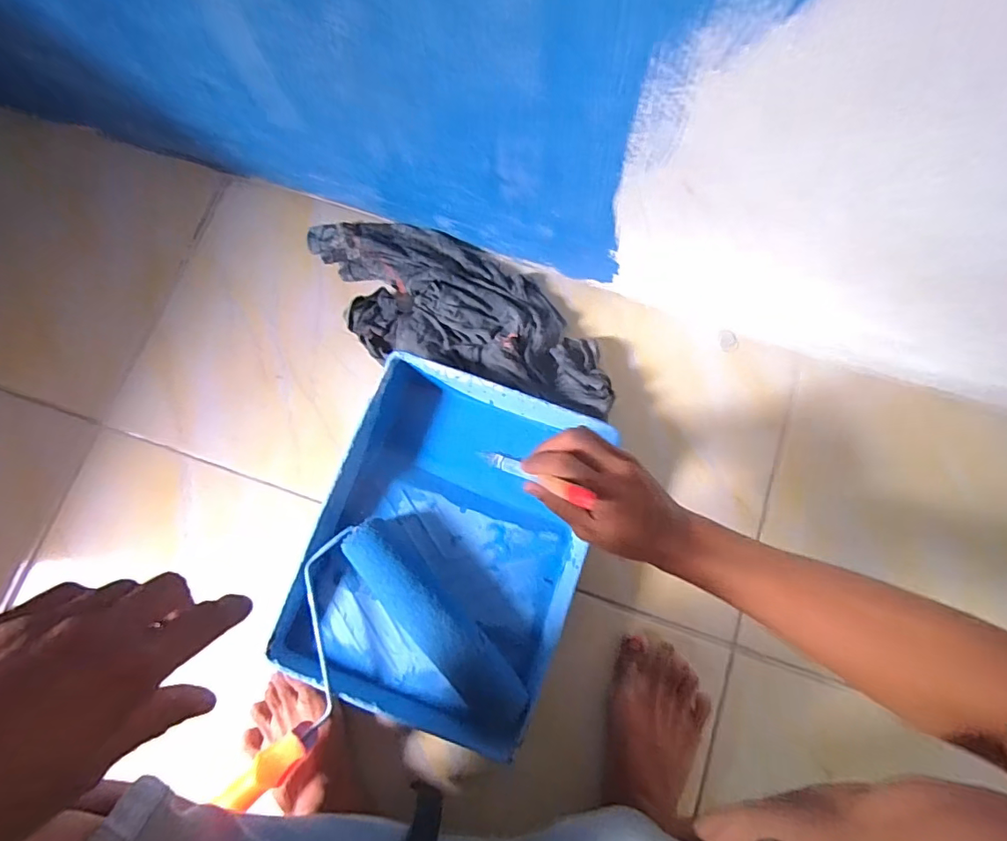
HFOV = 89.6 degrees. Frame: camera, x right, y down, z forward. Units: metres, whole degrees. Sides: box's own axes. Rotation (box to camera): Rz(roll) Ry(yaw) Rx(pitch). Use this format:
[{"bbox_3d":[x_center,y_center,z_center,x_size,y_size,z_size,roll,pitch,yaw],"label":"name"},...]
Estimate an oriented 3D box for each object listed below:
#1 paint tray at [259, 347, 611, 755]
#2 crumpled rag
[{"bbox_3d":[-0.055,0.129,0.534,0.268,0.059,0.345,19,76,4],"label":"paint tray"},{"bbox_3d":[-0.056,-0.136,0.615,0.411,0.037,0.175,20,76,4],"label":"crumpled rag"}]

